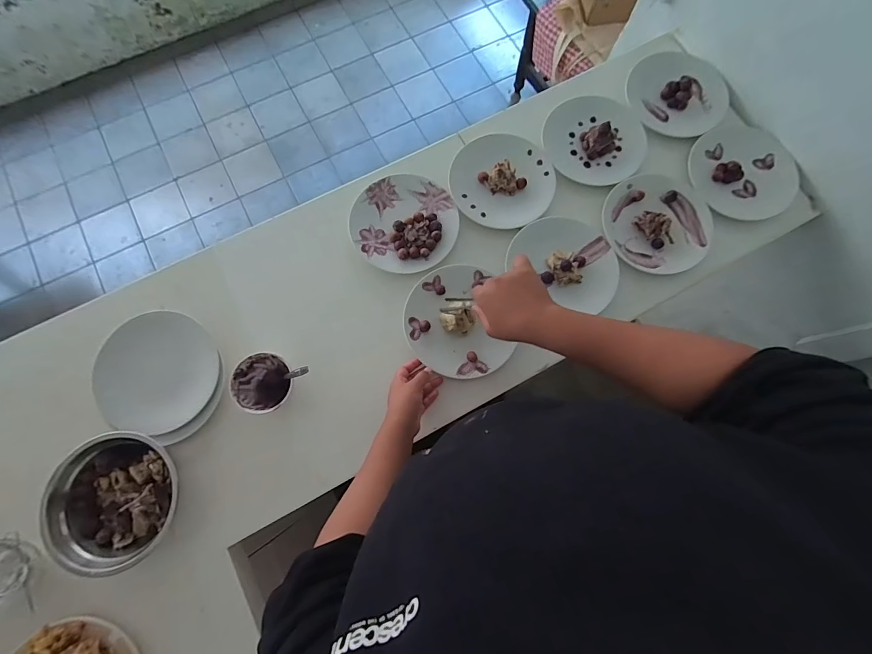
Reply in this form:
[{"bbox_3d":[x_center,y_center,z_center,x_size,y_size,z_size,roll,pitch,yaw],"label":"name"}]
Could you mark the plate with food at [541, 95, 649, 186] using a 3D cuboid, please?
[{"bbox_3d":[0.331,-0.393,0.795,0.215,0.041,0.207,0,76,-1],"label":"plate with food"}]

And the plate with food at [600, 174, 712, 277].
[{"bbox_3d":[0.434,-0.204,0.755,0.213,0.024,0.202,0,76,-1],"label":"plate with food"}]

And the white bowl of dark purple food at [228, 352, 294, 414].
[{"bbox_3d":[-0.285,0.093,0.649,0.098,0.050,0.093,0,76,-1],"label":"white bowl of dark purple food"}]

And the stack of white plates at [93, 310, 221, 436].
[{"bbox_3d":[-0.474,0.076,0.657,0.189,0.029,0.196,9,77,1],"label":"stack of white plates"}]

